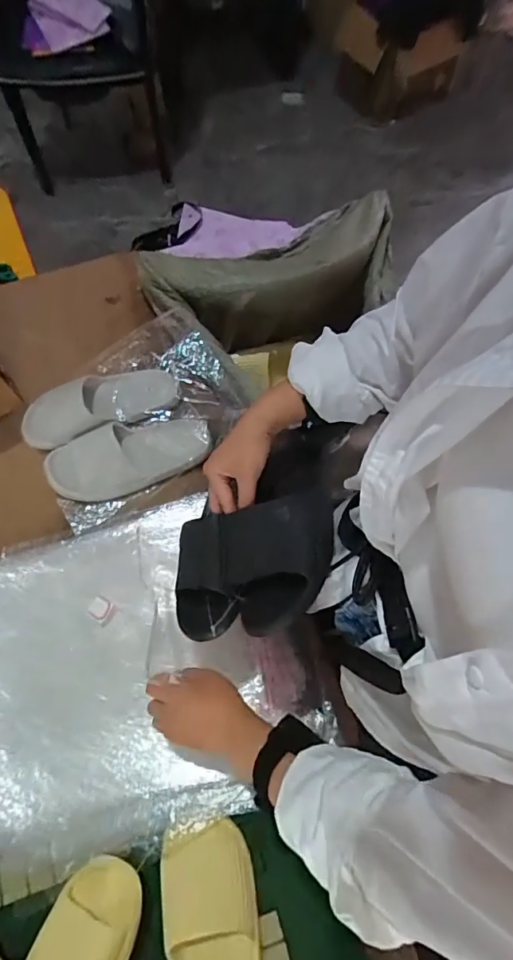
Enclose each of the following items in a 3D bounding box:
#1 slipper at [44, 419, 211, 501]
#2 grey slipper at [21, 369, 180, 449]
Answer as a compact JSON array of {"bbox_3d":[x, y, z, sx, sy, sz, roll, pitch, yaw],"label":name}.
[{"bbox_3d":[-0.200,-0.040,0.710,0.255,0.057,0.098,-22,71,-10],"label":"slipper"},{"bbox_3d":[-0.257,-0.129,0.738,0.250,0.064,0.107,-16,70,-8],"label":"grey slipper"}]

